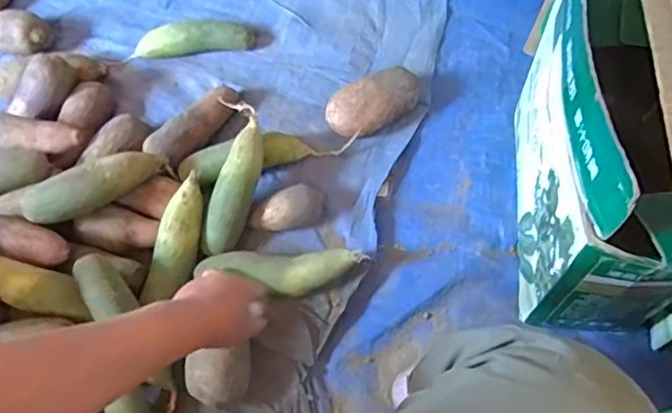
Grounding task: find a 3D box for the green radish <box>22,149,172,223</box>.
[{"bbox_3d":[-0.333,-0.035,0.784,0.195,0.051,0.060,-27,65,-26],"label":"green radish"}]

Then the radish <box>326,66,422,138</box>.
[{"bbox_3d":[0.058,-0.156,0.879,0.149,0.073,0.073,-23,63,-8],"label":"radish"}]

